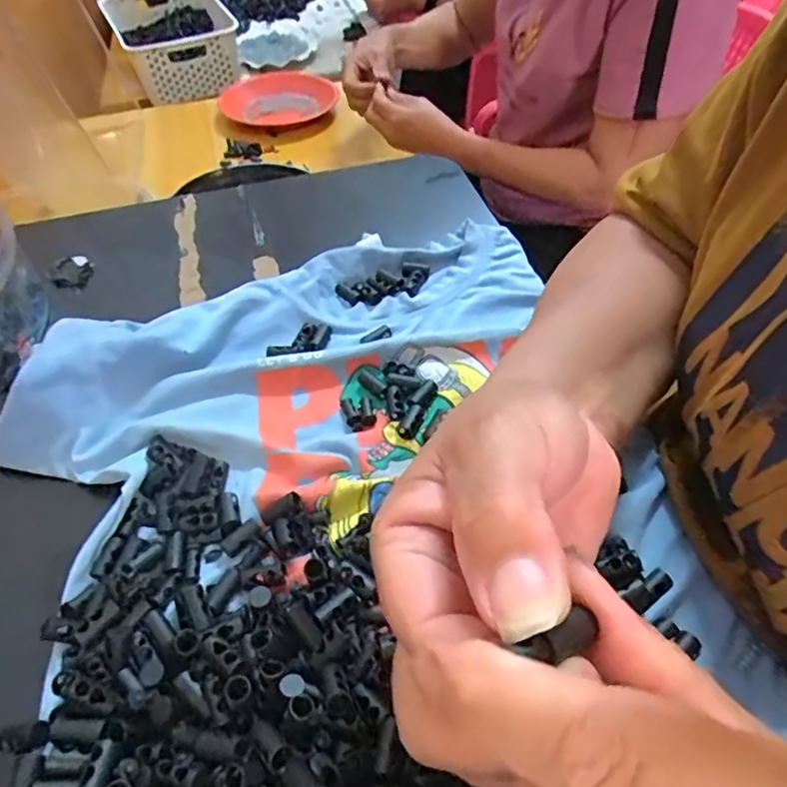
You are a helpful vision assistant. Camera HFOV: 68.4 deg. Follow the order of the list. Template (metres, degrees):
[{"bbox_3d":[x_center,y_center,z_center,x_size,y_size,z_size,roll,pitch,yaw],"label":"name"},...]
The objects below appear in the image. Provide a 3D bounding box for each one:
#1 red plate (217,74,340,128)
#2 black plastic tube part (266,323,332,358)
[{"bbox_3d":[-0.197,-0.511,0.999,0.192,0.022,0.205,-1,50,1],"label":"red plate"},{"bbox_3d":[-0.055,-0.032,0.338,0.037,0.007,0.020,-7,50,-6],"label":"black plastic tube part"}]

